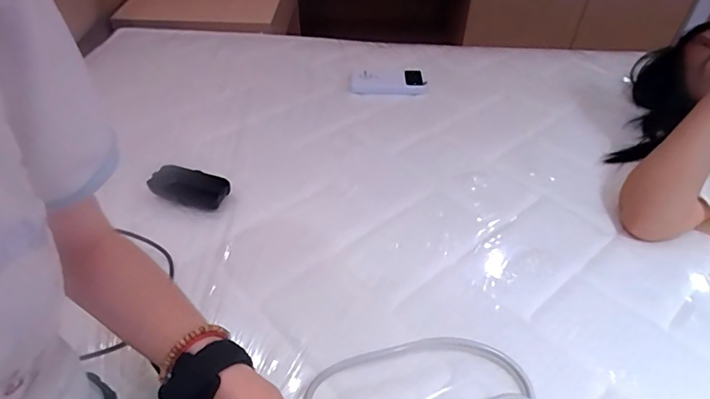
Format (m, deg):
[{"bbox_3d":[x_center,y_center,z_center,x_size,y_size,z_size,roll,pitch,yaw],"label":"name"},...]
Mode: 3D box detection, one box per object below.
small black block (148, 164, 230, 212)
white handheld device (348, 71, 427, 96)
[{"bbox_3d":[-0.236,-0.013,0.638,0.112,0.031,0.052,12,45,11],"label":"small black block"},{"bbox_3d":[0.063,-0.236,0.891,0.147,0.023,0.083,2,44,2],"label":"white handheld device"}]

